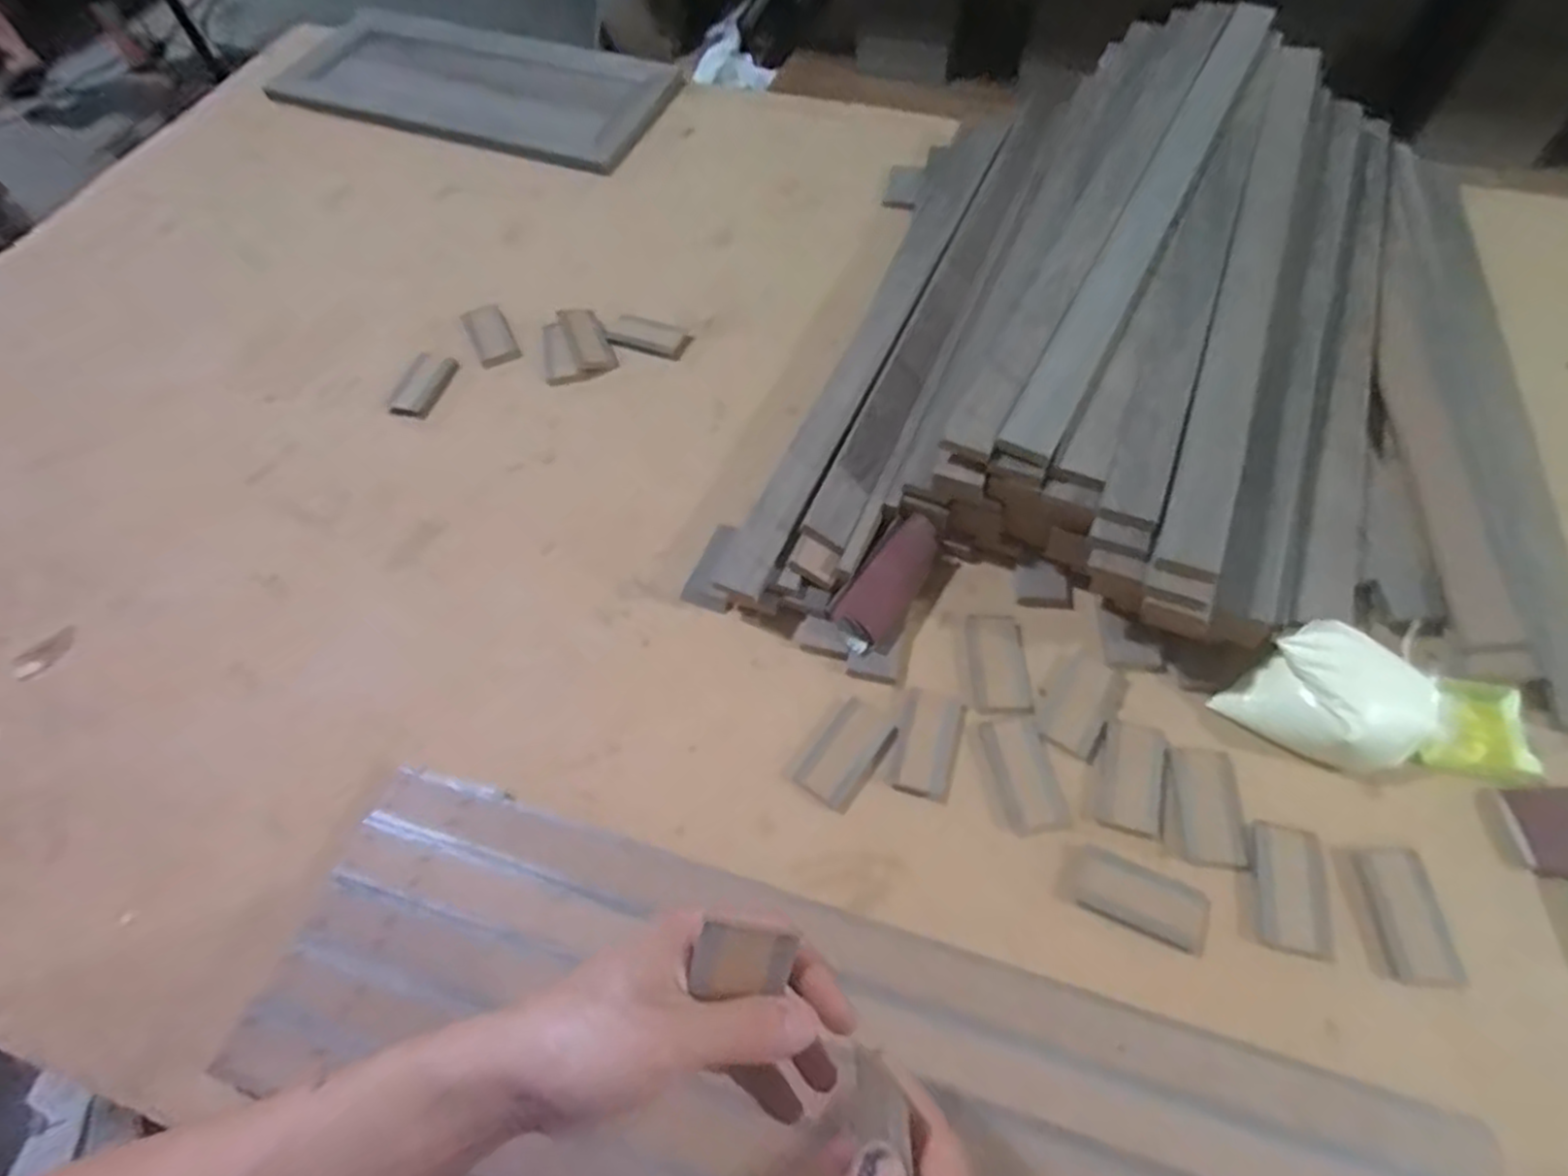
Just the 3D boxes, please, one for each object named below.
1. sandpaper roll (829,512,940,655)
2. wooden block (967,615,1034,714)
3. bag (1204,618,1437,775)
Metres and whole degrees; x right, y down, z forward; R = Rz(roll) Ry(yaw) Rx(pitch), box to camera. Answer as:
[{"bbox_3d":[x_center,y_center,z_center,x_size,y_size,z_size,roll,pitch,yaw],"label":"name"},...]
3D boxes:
[{"bbox_3d":[0.084,-0.004,0.627,0.042,0.033,0.118,31,67,19],"label":"sandpaper roll"},{"bbox_3d":[0.168,0.059,0.607,0.043,0.006,0.082,0,59,3],"label":"wooden block"},{"bbox_3d":[0.399,0.075,0.552,0.119,0.055,0.102,38,70,22],"label":"bag"}]

